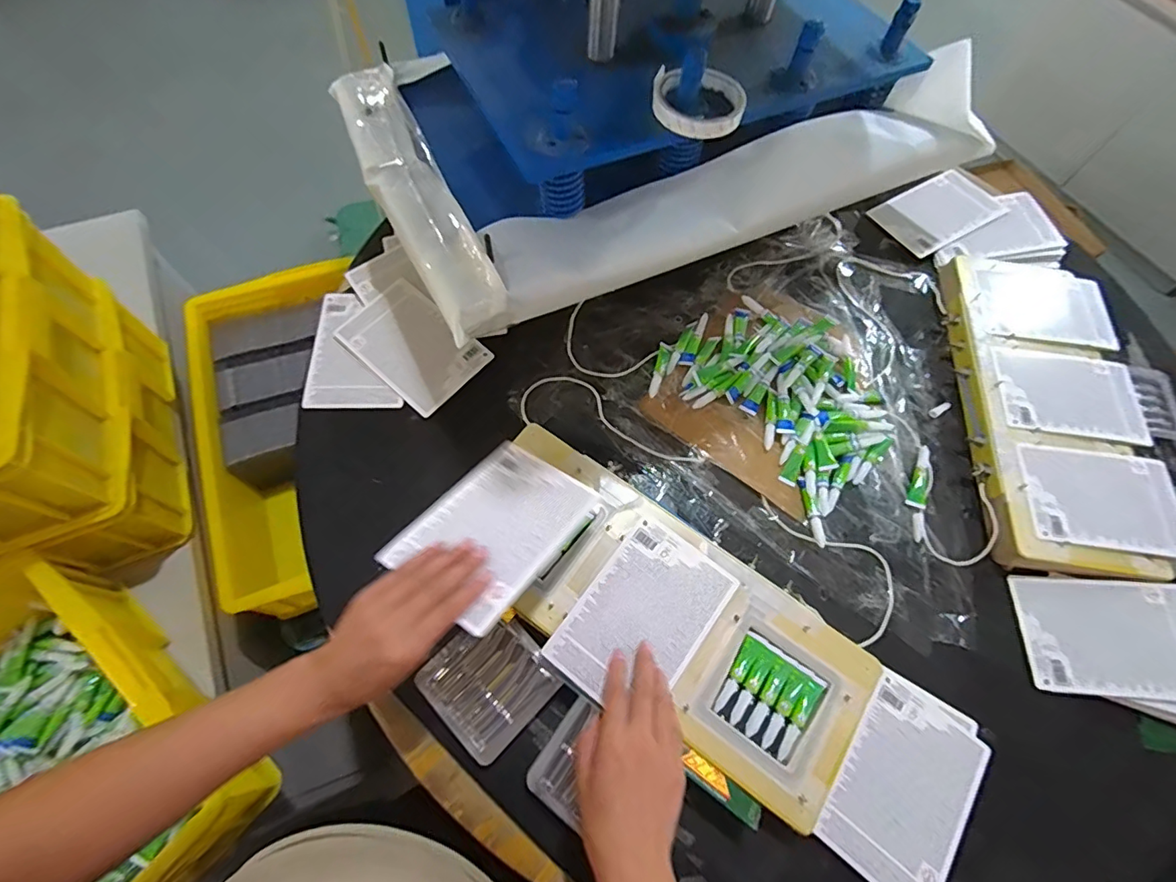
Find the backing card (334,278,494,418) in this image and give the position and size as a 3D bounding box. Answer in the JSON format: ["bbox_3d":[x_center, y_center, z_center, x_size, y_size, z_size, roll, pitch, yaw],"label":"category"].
[{"bbox_3d":[-0.217,-0.119,0.641,0.168,0.011,0.115,40,74,11],"label":"backing card"}]

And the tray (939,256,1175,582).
[{"bbox_3d":[0.571,-0.050,0.641,0.206,0.044,0.426,8,64,0],"label":"tray"}]

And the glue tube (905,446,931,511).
[{"bbox_3d":[0.396,0.044,0.613,0.022,0.009,0.083,25,65,8],"label":"glue tube"}]

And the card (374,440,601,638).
[{"bbox_3d":[-0.083,0.075,0.461,0.120,0.008,0.163,26,50,24],"label":"card"}]

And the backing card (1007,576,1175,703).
[{"bbox_3d":[0.547,0.203,0.537,0.170,0.009,0.115,1,64,9],"label":"backing card"}]

